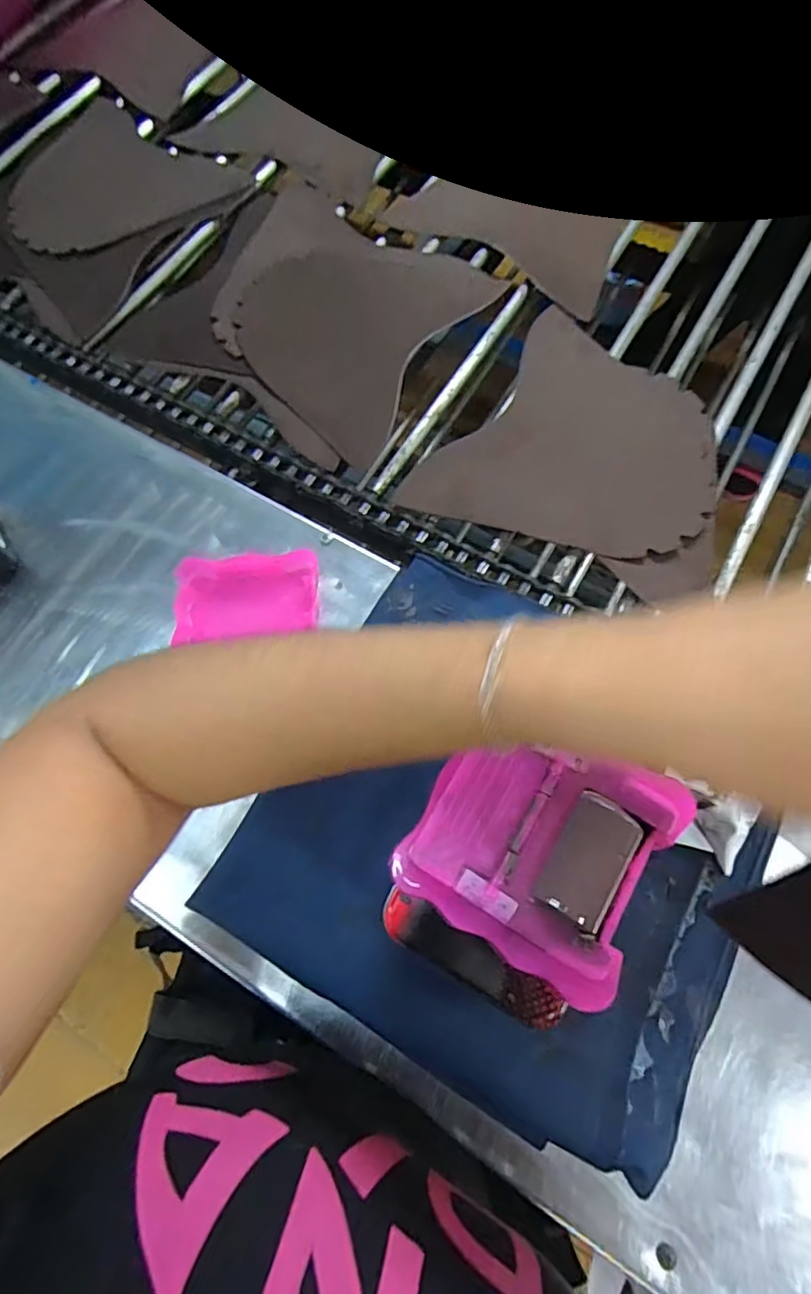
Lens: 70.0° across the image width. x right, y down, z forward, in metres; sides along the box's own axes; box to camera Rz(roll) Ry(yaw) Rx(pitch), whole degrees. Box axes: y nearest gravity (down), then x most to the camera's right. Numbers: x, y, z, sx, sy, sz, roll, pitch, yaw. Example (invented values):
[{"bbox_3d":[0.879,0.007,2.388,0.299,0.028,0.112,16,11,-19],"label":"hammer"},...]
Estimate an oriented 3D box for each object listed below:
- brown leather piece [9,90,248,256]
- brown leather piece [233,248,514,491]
[{"bbox_3d":[-0.334,-0.517,0.651,0.243,0.009,0.217,34,74,14],"label":"brown leather piece"},{"bbox_3d":[-0.061,-0.310,0.564,0.217,0.004,0.255,30,73,13],"label":"brown leather piece"}]

